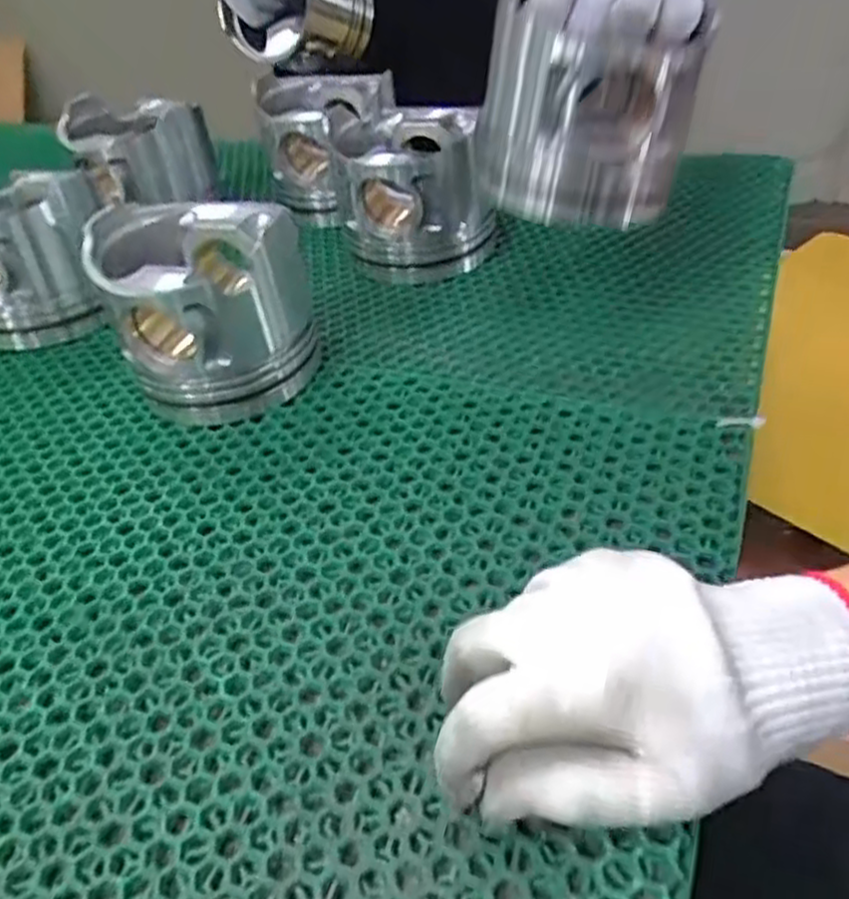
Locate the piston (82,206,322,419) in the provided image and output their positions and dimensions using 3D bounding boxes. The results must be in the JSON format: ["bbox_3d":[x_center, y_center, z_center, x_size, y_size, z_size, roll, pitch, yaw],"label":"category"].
[{"bbox_3d":[-0.125,-0.086,0.457,0.106,0.100,0.106,-25,45,-19],"label":"piston"}]

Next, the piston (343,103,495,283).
[{"bbox_3d":[-0.005,-0.186,0.567,0.108,0.091,0.111,-4,42,3],"label":"piston"}]

